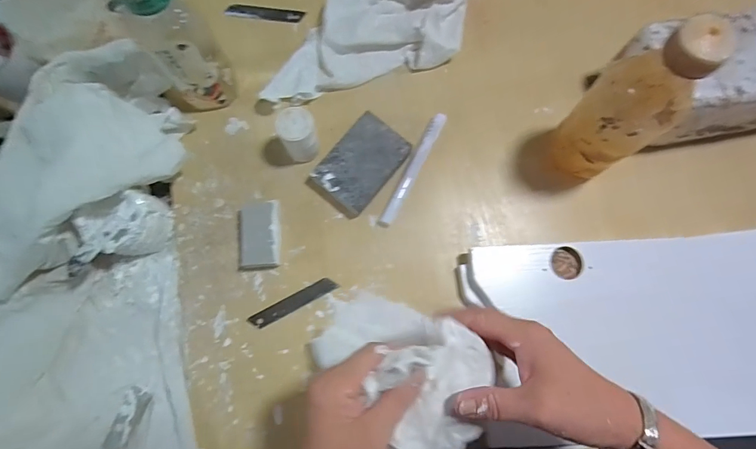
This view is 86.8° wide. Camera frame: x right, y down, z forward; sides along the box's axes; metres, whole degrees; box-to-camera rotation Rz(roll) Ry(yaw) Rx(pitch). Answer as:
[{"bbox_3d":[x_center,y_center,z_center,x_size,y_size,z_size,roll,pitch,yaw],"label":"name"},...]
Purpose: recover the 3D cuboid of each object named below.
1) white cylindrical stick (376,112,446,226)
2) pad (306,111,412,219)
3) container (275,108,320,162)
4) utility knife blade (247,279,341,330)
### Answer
[{"bbox_3d":[0.040,-0.062,0.450,0.017,0.018,0.145,27,80,5],"label":"white cylindrical stick"},{"bbox_3d":[-0.019,-0.066,0.451,0.070,0.028,0.104,41,82,7],"label":"pad"},{"bbox_3d":[-0.084,-0.095,0.435,0.037,0.069,0.036,0,79,0],"label":"container"},{"bbox_3d":[-0.091,0.084,0.429,0.097,0.004,0.018,-28,80,-5],"label":"utility knife blade"}]

